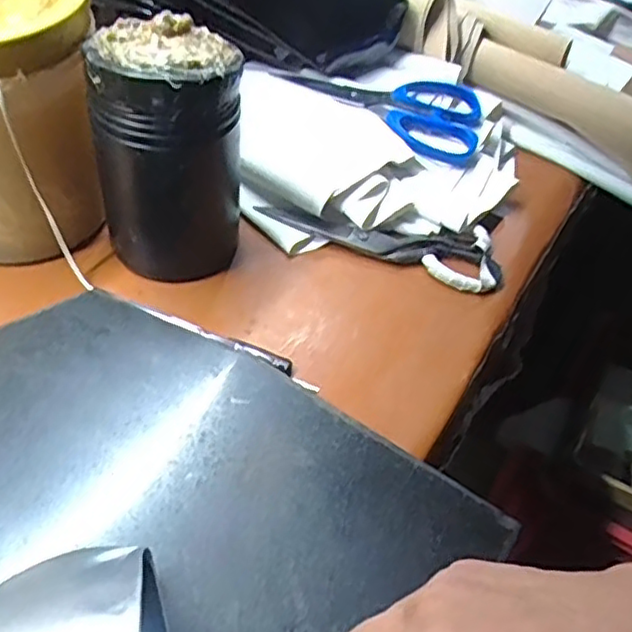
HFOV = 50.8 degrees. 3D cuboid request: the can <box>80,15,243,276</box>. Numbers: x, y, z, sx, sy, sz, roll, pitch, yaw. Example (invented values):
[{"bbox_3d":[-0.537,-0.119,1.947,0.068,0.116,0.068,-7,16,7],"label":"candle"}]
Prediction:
[{"bbox_3d":[-0.095,-0.106,0.440,0.089,0.152,0.077,-1,51,-10],"label":"can"}]

